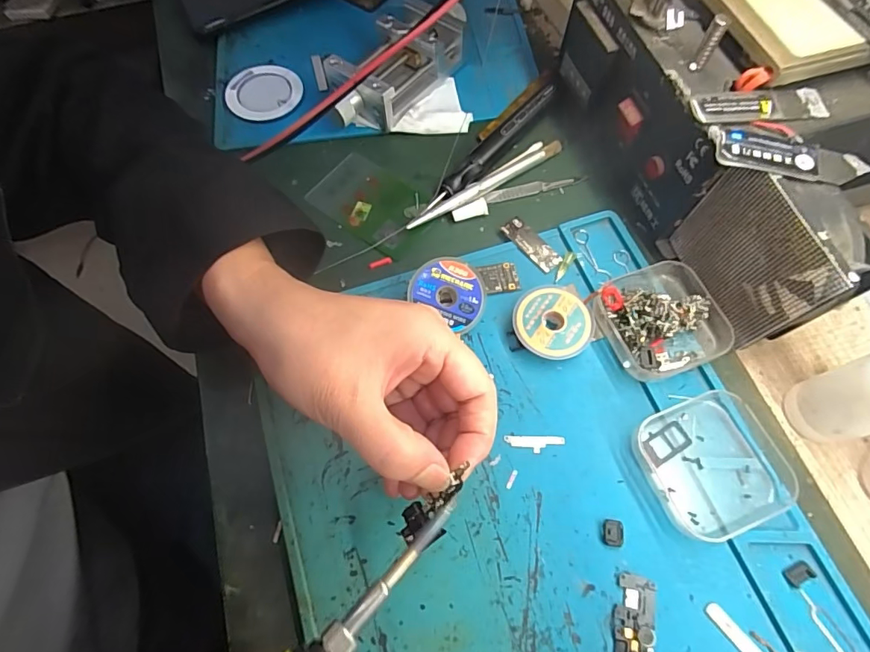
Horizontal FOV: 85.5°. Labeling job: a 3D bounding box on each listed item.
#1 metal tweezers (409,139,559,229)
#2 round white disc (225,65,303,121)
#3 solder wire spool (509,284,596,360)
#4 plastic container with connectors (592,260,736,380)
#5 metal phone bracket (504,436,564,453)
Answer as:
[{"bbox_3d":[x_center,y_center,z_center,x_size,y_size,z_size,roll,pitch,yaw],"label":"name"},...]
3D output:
[{"bbox_3d":[0.035,-0.098,0.324,0.126,0.008,0.015,-34,70,-13],"label":"metal tweezers"},{"bbox_3d":[-0.132,-0.181,0.362,0.056,0.004,0.056,0,66,1],"label":"round white disc"},{"bbox_3d":[0.069,-0.001,0.276,0.045,0.014,0.044,0,66,1],"label":"solder wire spool"},{"bbox_3d":[0.129,-0.005,0.272,0.063,0.023,0.065,-19,67,-8],"label":"plastic container with connectors"},{"bbox_3d":[0.054,0.063,0.253,0.032,0.004,0.009,0,66,1],"label":"metal phone bracket"}]

